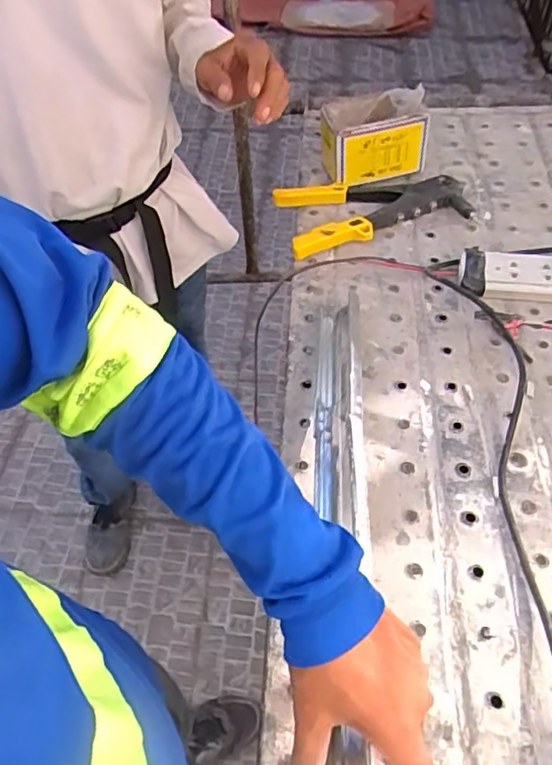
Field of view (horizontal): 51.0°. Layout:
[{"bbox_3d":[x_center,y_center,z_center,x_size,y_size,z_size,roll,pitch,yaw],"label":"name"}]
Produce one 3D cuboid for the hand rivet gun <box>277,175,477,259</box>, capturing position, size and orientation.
[{"bbox_3d":[0.130,-0.242,0.786,0.244,0.032,0.120,-13,54,-6],"label":"hand rivet gun"}]

